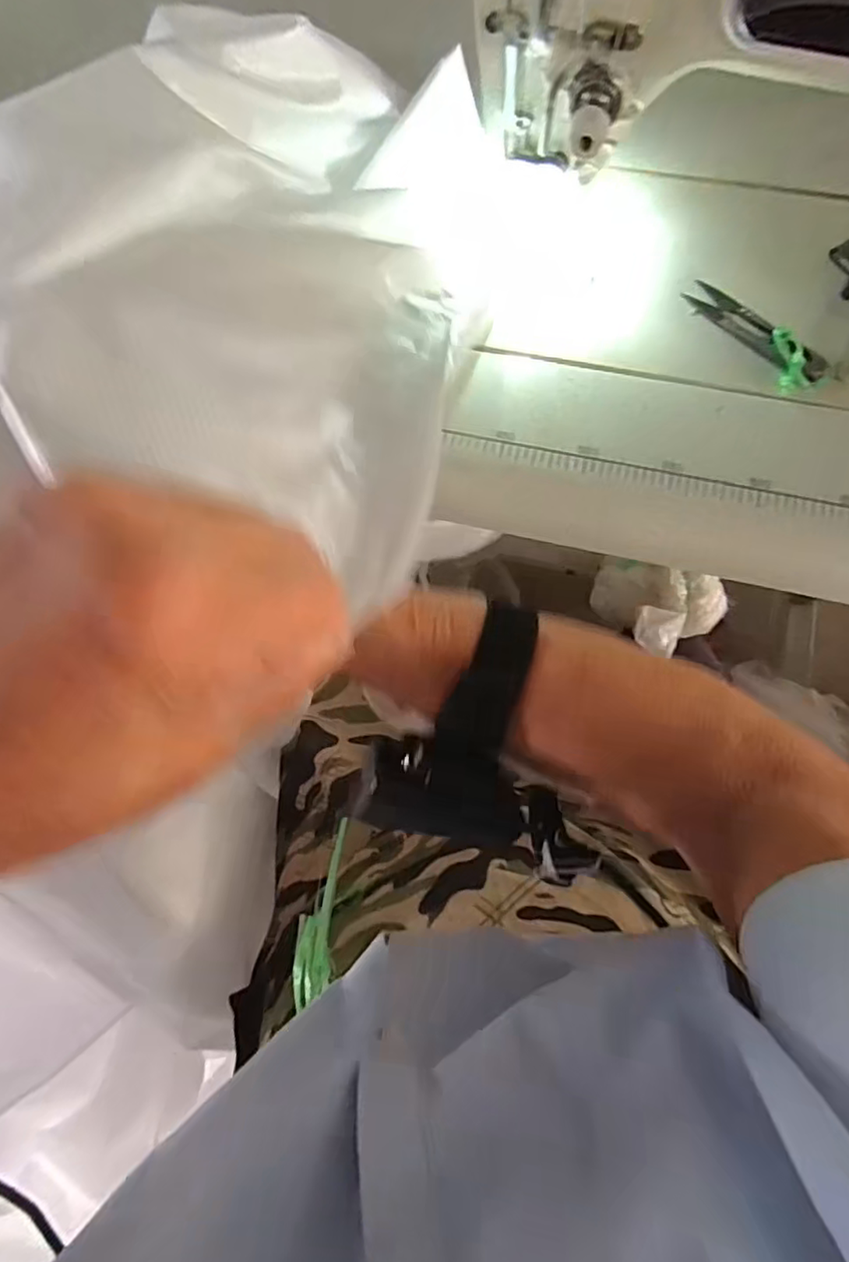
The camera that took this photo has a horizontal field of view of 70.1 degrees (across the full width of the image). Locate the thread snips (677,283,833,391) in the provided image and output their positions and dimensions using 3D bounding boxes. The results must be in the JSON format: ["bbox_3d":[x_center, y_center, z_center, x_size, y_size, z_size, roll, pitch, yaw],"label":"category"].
[{"bbox_3d":[0.206,-0.187,0.380,0.029,0.016,0.099,-34,73,-9],"label":"thread snips"}]

